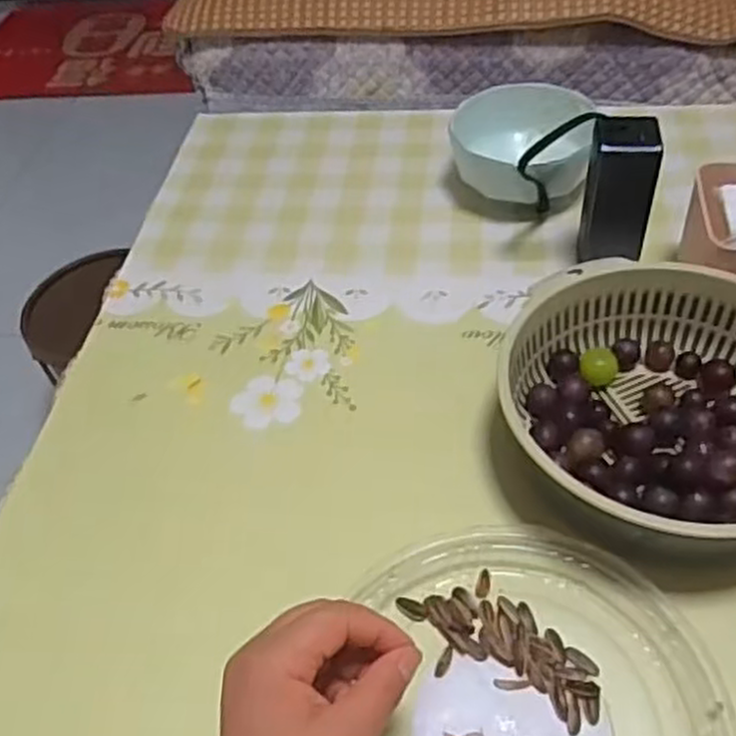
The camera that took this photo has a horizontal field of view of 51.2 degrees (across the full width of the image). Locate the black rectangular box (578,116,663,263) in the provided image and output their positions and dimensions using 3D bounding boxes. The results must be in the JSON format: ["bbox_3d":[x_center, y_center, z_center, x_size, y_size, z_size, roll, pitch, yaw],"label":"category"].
[{"bbox_3d":[0.205,-0.143,0.630,0.051,0.113,0.045,4,49,11],"label":"black rectangular box"}]

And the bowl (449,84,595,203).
[{"bbox_3d":[0.151,-0.214,0.753,0.127,0.070,0.137,9,50,15],"label":"bowl"}]

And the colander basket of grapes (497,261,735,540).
[{"bbox_3d":[0.213,0.022,0.530,0.180,0.080,0.217,-36,53,-24],"label":"colander basket of grapes"}]

